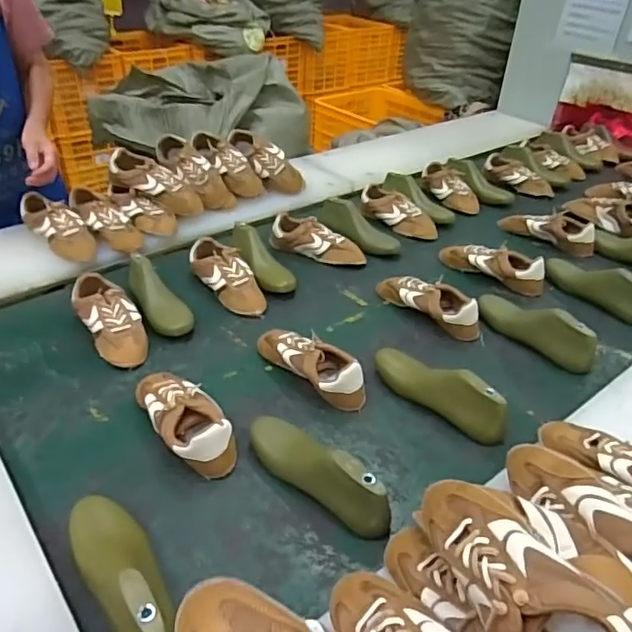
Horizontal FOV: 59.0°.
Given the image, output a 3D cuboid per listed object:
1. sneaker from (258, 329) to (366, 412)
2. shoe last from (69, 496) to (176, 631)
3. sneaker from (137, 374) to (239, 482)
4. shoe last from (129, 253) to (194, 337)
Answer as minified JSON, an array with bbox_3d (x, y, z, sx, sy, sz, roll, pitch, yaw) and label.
[{"bbox_3d":[-0.015,0.075,0.926,0.223,0.072,0.072,30,45,32],"label":"sneaker"},{"bbox_3d":[-0.217,0.276,0.620,0.071,0.094,0.241,-24,44,-30],"label":"shoe last"},{"bbox_3d":[-0.198,0.142,0.820,0.089,0.073,0.224,-20,42,-27],"label":"sneaker"},{"bbox_3d":[-0.299,-0.044,1.063,0.080,0.076,0.223,-16,41,-23],"label":"shoe last"}]

